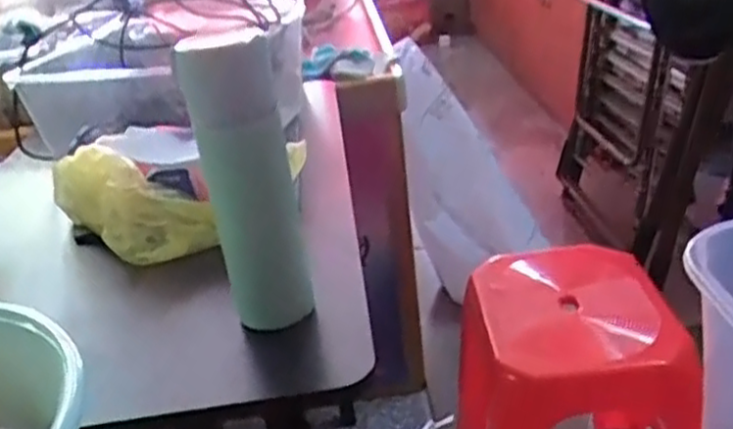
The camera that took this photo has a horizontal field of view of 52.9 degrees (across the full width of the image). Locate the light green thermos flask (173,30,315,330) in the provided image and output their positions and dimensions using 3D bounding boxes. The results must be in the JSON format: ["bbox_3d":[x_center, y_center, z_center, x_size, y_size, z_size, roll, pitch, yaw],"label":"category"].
[{"bbox_3d":[-0.087,-0.012,0.590,0.076,0.248,0.054,-13,27,-13],"label":"light green thermos flask"}]

